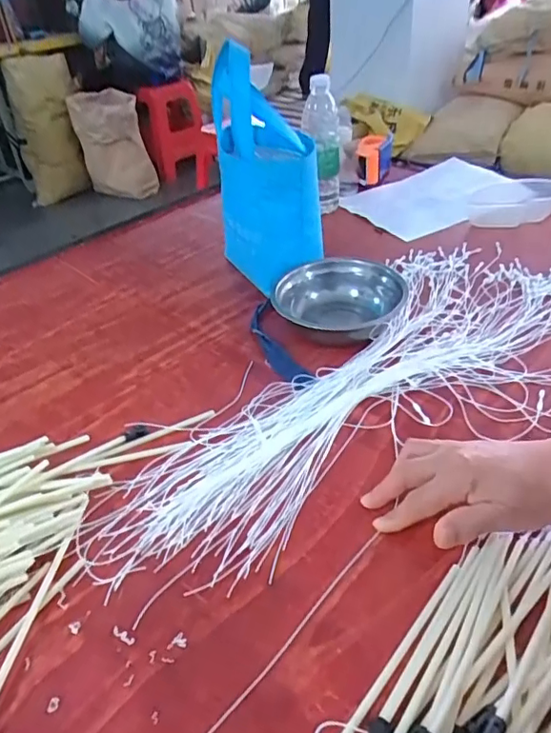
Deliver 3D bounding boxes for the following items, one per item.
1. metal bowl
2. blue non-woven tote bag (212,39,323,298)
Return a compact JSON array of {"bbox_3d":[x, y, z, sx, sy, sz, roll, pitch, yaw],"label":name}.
[{"bbox_3d":[0.081,-0.080,0.672,0.140,0.050,0.147,-4,38,3],"label":"metal bowl"},{"bbox_3d":[-0.013,-0.245,0.707,0.088,0.283,0.154,-22,41,-20],"label":"blue non-woven tote bag"}]

